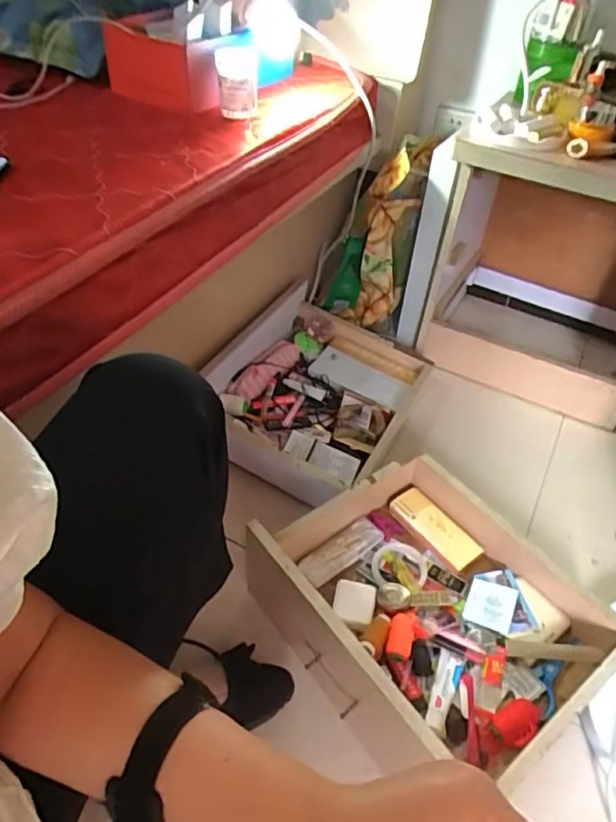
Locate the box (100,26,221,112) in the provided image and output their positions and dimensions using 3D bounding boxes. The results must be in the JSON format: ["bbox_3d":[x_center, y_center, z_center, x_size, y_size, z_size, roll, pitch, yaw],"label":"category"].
[{"bbox_3d":[-0.220,-0.509,0.844,0.188,0.082,0.051,28,48,21],"label":"box"}]

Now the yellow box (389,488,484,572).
[{"bbox_3d":[0.186,0.172,0.844,0.061,0.018,0.143,-24,51,-27],"label":"yellow box"}]

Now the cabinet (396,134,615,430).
[{"bbox_3d":[0.467,-0.283,1.143,0.487,0.503,0.382,19,46,14],"label":"cabinet"}]

